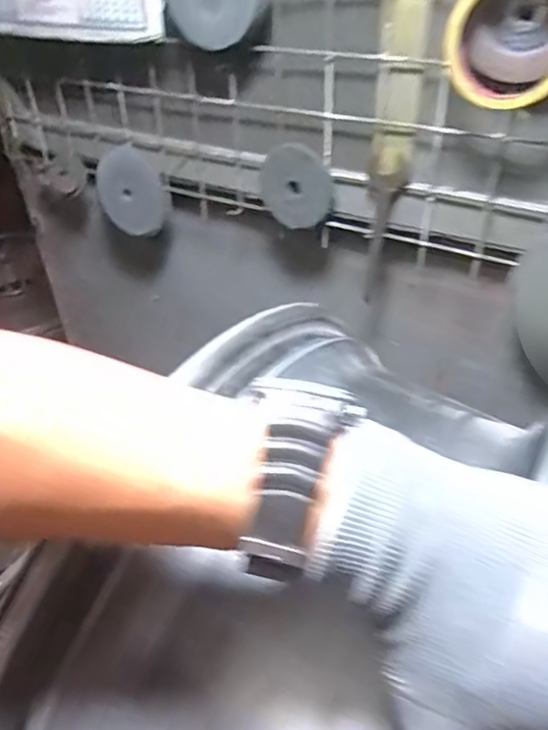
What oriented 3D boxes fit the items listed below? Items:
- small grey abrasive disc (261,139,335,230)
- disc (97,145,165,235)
[{"bbox_3d":[0.025,-0.190,0.628,0.084,0.085,0.014,39,47,-10],"label":"small grey abrasive disc"},{"bbox_3d":[-0.183,-0.224,0.752,0.099,0.098,0.013,33,29,1],"label":"disc"}]

